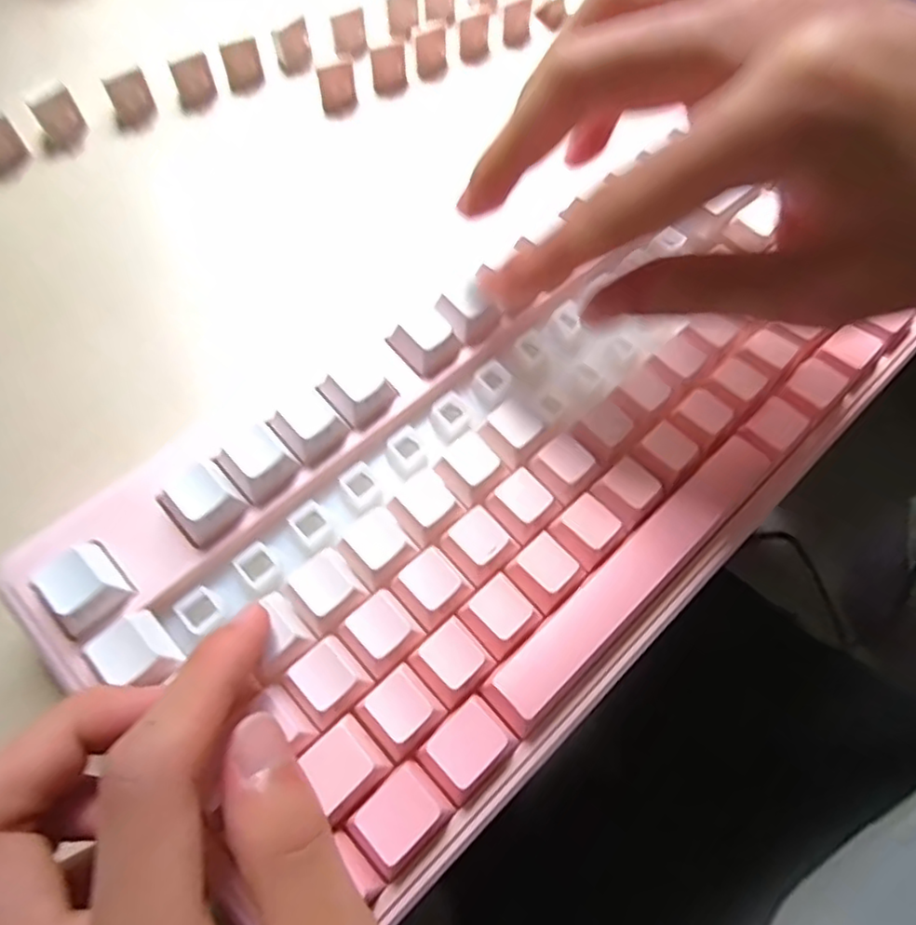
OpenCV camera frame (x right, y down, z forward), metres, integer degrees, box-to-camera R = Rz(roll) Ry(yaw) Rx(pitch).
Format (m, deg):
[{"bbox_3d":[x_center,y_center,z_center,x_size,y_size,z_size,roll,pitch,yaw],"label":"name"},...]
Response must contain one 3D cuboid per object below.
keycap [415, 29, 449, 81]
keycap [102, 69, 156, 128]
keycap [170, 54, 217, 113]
[{"bbox_3d":[-0.013,-0.199,0.308,0.015,0.019,0.015,-2,65,-2],"label":"keycap"},{"bbox_3d":[-0.143,-0.159,0.278,0.016,0.017,0.011,-24,69,-15],"label":"keycap"},{"bbox_3d":[-0.119,-0.172,0.286,0.017,0.014,0.014,-21,68,-14],"label":"keycap"}]

